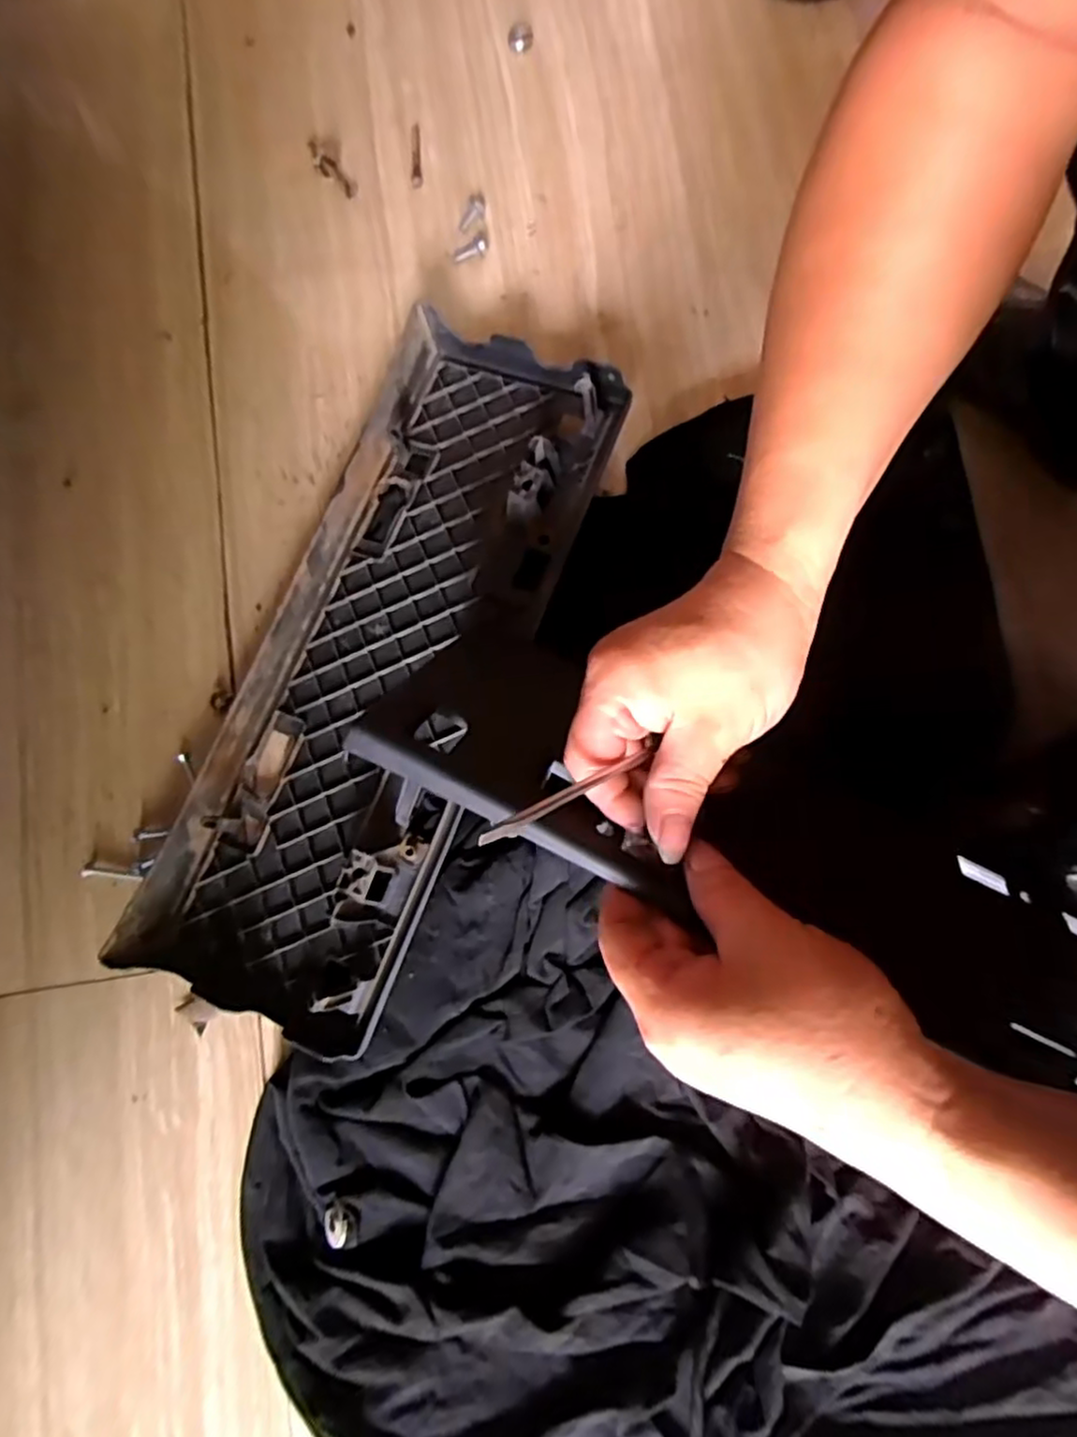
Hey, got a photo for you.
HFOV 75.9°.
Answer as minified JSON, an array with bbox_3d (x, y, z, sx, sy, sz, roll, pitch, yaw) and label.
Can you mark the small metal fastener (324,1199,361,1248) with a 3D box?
[{"bbox_3d":[-0.113,0.291,0.398,0.021,0.010,0.022,0,80,0],"label":"small metal fastener"}]

